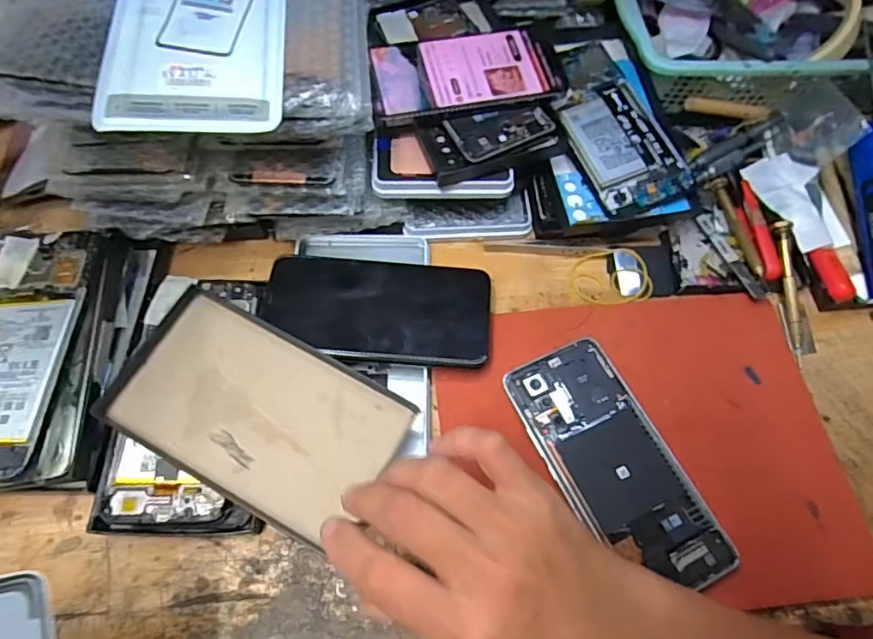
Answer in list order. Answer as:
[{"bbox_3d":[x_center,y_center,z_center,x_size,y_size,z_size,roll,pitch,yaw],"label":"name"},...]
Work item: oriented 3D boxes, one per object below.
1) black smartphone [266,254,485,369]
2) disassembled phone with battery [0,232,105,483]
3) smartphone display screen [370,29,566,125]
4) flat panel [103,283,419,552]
[{"bbox_3d":[-0.039,-0.009,0.372,0.151,0.013,0.078,5,69,0],"label":"black smartphone"},{"bbox_3d":[-0.261,0.016,0.334,0.072,0.007,0.163,-2,63,1],"label":"disassembled phone with battery"},{"bbox_3d":[0.020,-0.180,0.397,0.136,0.009,0.065,-10,69,-6],"label":"smartphone display screen"},{"bbox_3d":[-0.109,0.057,0.338,0.168,0.010,0.099,27,70,8],"label":"flat panel"}]

